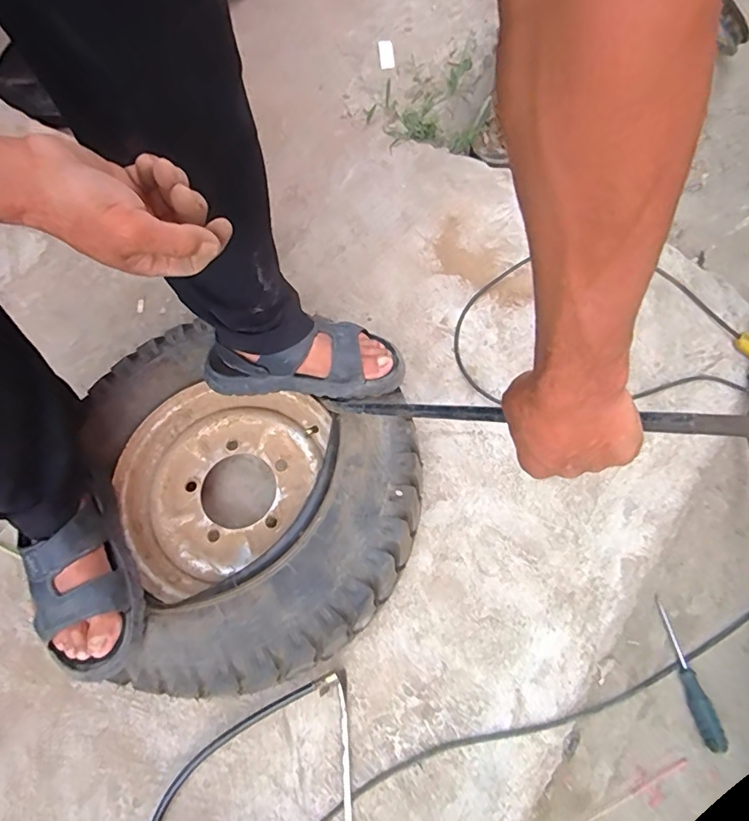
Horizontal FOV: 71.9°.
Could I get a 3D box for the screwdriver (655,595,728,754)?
[{"bbox_3d":[0.426,0.355,0.705,0.029,0.020,0.187,-7,53,0],"label":"screwdriver"}]

